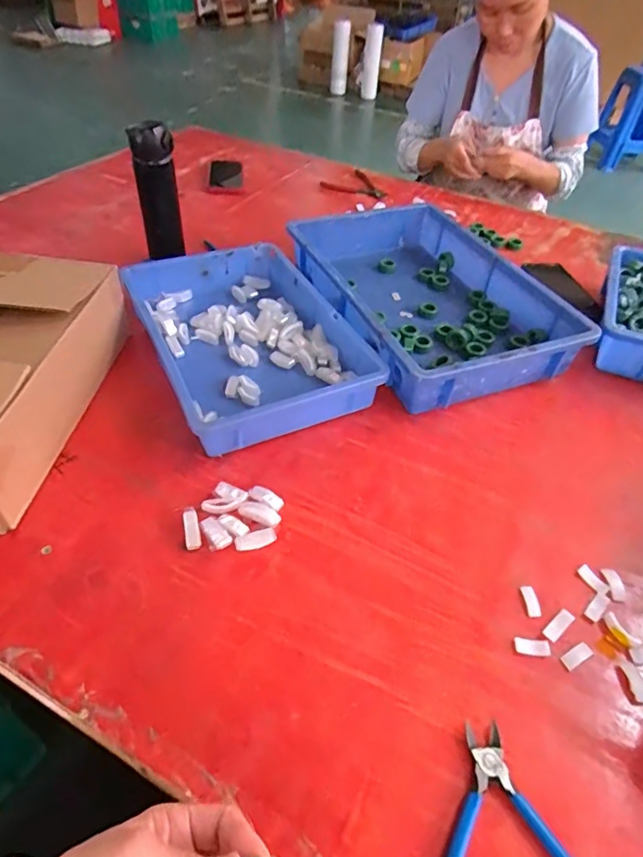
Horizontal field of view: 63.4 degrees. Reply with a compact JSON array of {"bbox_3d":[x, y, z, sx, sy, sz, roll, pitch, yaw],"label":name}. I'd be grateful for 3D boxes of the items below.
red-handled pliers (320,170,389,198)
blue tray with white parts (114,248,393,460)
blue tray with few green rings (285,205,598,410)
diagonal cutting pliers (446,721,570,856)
[{"bbox_3d":[0.089,-0.552,1.188,0.132,0.014,0.123,36,53,28],"label":"red-handled pliers"},{"bbox_3d":[-0.104,-0.127,0.710,0.235,0.065,0.358,-17,48,-20],"label":"blue tray with white parts"},{"bbox_3d":[0.150,-0.214,0.811,0.303,0.078,0.449,-14,47,-18],"label":"blue tray with few green rings"},{"bbox_3d":[0.128,0.285,0.359,0.119,0.014,0.138,2,45,-2],"label":"diagonal cutting pliers"}]

